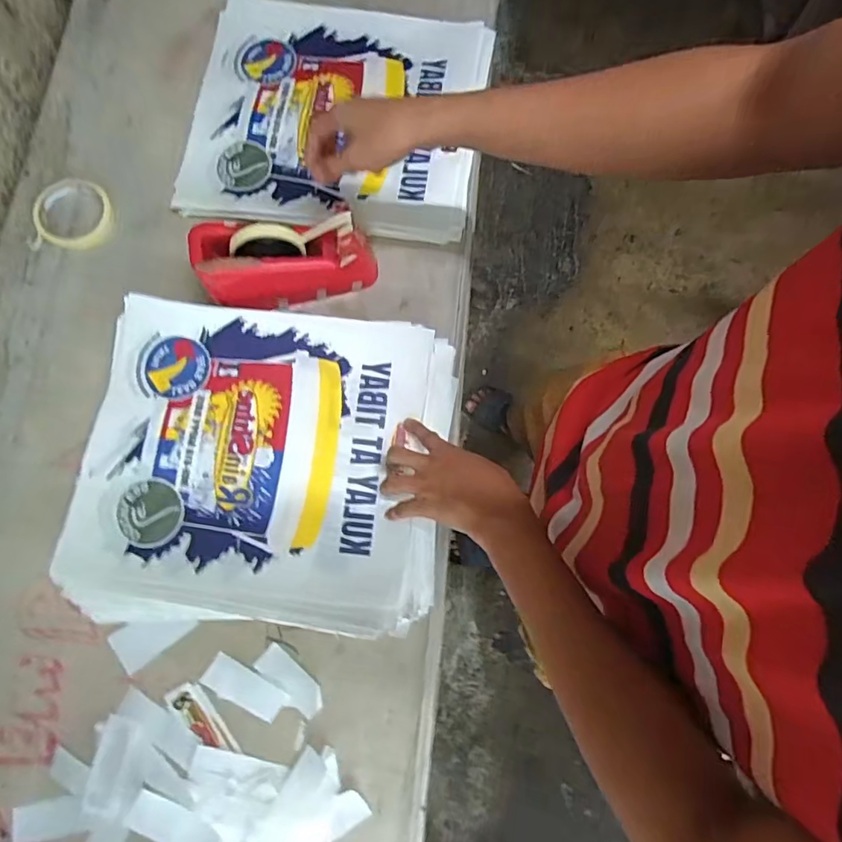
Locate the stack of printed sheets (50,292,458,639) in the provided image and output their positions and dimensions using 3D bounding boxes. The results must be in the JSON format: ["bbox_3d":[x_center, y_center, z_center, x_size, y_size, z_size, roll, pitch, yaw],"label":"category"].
[{"bbox_3d":[-0.177,0.046,0.586,0.398,0.044,0.348,4,77,1],"label":"stack of printed sheets"}]

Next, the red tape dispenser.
[{"bbox_3d":[-0.156,-0.190,0.602,0.197,0.109,0.068,-9,77,-2],"label":"red tape dispenser"}]

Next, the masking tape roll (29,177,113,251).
[{"bbox_3d":[-0.453,-0.269,0.661,0.096,0.014,0.097,-3,77,-1],"label":"masking tape roll"}]

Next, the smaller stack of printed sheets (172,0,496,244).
[{"bbox_3d":[-0.121,-0.423,0.703,0.396,0.042,0.351,9,77,2],"label":"smaller stack of printed sheets"}]

